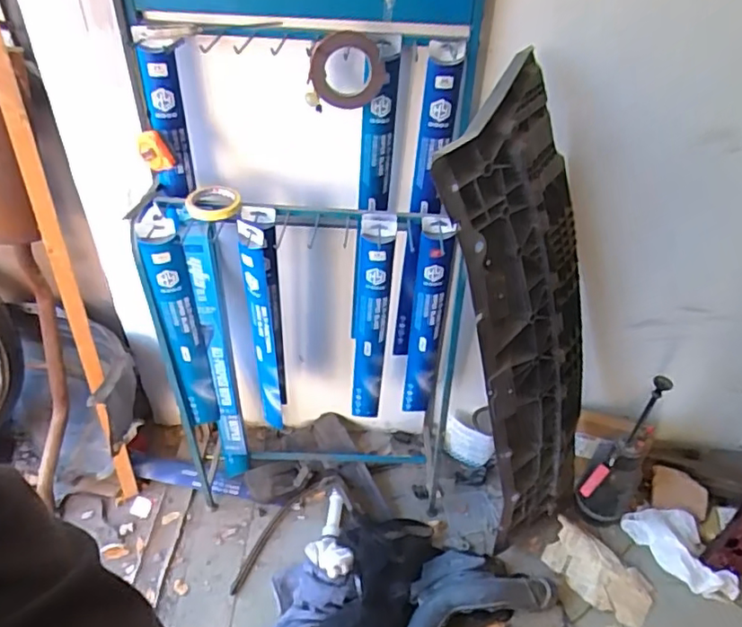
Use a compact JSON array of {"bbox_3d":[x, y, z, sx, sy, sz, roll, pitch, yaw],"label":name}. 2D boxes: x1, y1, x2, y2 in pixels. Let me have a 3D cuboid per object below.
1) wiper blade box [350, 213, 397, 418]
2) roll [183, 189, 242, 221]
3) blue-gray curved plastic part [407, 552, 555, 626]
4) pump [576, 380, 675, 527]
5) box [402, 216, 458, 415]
[{"bbox_3d":[-0.001,0.030,1.239,0.075,0.524,0.042,-1,42,-3],"label":"wiper blade box"},{"bbox_3d":[-0.285,-0.197,1.074,0.095,0.025,0.095,-8,43,-11],"label":"roll"},{"bbox_3d":[0.213,0.650,1.344,0.397,0.111,0.212,-24,48,-26],"label":"blue-gray curved plastic part"},{"bbox_3d":[0.602,0.352,1.409,0.115,0.468,0.142,32,50,29],"label":"pump"},{"bbox_3d":[0.118,0.034,1.252,0.068,0.545,0.028,5,42,3],"label":"box"}]

